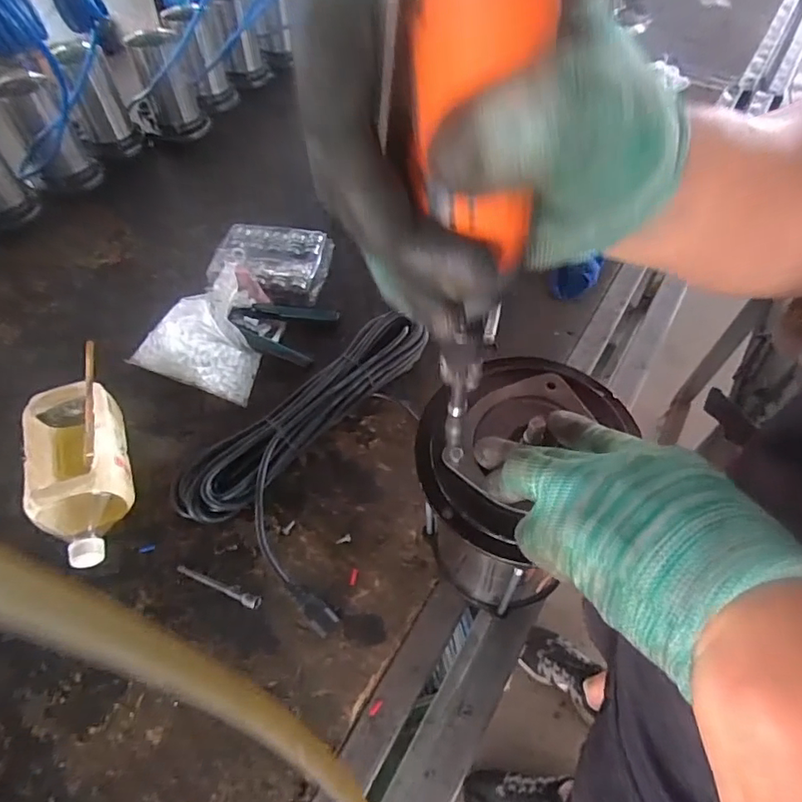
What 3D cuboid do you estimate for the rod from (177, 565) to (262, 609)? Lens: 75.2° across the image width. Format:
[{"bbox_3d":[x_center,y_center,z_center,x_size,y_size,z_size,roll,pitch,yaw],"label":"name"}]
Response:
[{"bbox_3d":[-0.188,0.189,0.536,0.099,0.010,0.014,21,57,14],"label":"rod"}]

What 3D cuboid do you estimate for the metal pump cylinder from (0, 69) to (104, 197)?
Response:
[{"bbox_3d":[-0.601,-0.441,0.884,0.117,0.163,0.100,-20,57,-13],"label":"metal pump cylinder"}]

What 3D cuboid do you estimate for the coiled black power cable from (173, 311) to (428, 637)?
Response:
[{"bbox_3d":[-0.079,0.060,0.595,0.227,0.055,0.297,31,60,20],"label":"coiled black power cable"}]

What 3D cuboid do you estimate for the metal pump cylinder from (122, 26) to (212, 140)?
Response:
[{"bbox_3d":[-0.446,-0.606,1.016,0.102,0.195,0.099,-19,57,-13],"label":"metal pump cylinder"}]

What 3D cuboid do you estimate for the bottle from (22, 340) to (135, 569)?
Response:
[{"bbox_3d":[-0.348,0.073,0.572,0.111,0.098,0.213,-24,58,-16],"label":"bottle"}]

